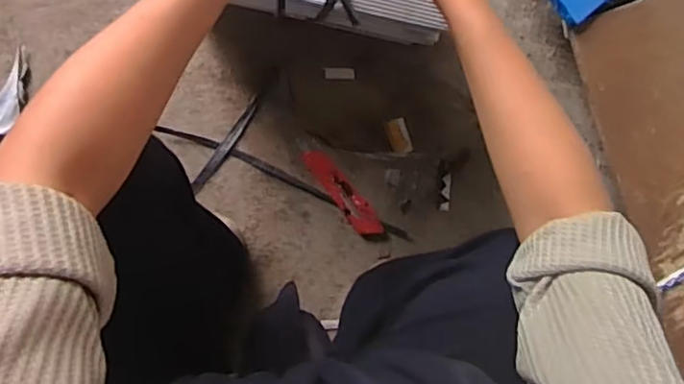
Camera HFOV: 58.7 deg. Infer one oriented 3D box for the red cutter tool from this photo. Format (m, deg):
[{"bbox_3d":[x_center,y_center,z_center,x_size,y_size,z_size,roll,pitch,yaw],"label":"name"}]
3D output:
[{"bbox_3d":[0.001,0.004,0.741,0.032,0.015,0.131,-43,98,-5],"label":"red cutter tool"}]

